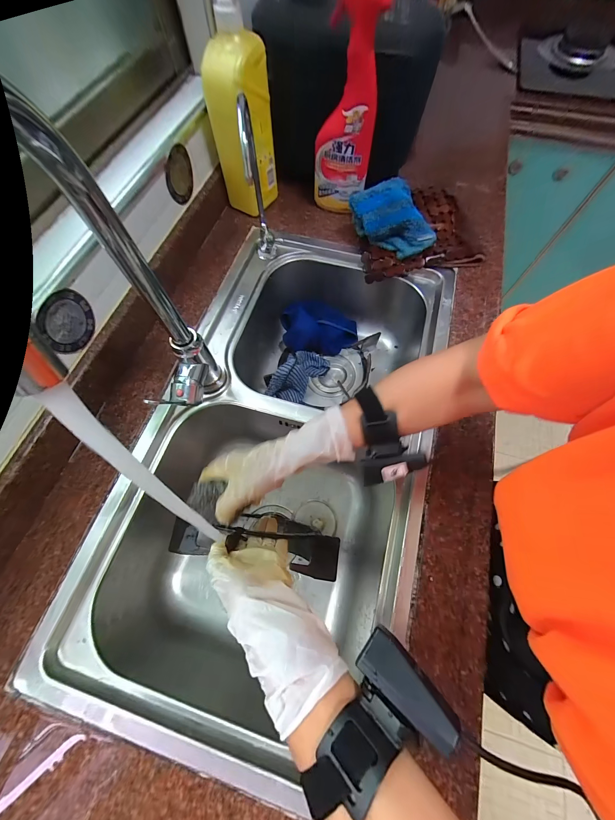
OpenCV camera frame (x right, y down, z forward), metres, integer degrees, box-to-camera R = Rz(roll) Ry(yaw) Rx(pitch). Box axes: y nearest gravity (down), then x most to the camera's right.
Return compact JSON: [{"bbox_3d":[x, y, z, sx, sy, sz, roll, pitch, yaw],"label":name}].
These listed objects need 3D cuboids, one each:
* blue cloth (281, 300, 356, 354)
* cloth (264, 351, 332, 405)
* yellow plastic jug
[{"bbox_3d":[0.027,-0.182,0.639,0.161,0.067,0.089,-5,67,-2],"label":"blue cloth"},{"bbox_3d":[-0.015,-0.081,0.603,0.091,0.075,0.133,18,68,8],"label":"cloth"},{"bbox_3d":[-0.104,-0.457,0.487,0.091,0.221,0.068,-42,73,-16],"label":"yellow plastic jug"}]

